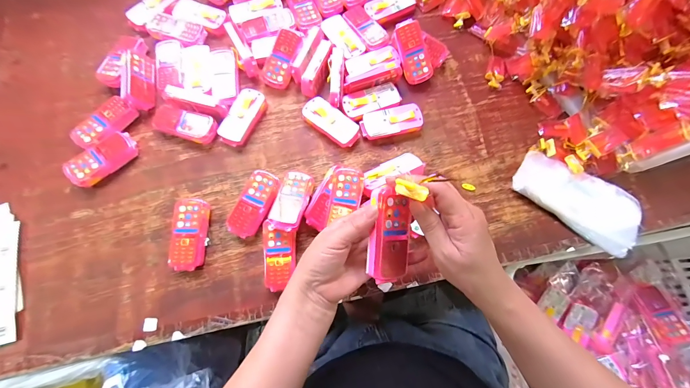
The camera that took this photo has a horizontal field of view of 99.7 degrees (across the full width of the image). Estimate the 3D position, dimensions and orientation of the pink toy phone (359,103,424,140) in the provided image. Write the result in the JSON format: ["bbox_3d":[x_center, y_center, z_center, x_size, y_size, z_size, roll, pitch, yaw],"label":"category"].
[{"bbox_3d":[0.078,-0.119,0.489,0.102,0.023,0.048,-13,76,-4],"label":"pink toy phone"}]

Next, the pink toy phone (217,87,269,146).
[{"bbox_3d":[-0.171,-0.128,0.488,0.048,0.027,0.104,23,76,5],"label":"pink toy phone"}]

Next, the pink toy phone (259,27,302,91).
[{"bbox_3d":[-0.110,-0.233,0.503,0.049,0.020,0.098,22,96,4],"label":"pink toy phone"}]

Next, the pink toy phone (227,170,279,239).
[{"bbox_3d":[-0.136,0.017,0.449,0.049,0.032,0.101,21,76,4],"label":"pink toy phone"}]

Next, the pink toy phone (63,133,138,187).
[{"bbox_3d":[-0.380,-0.053,0.461,0.099,0.031,0.049,-43,80,-11],"label":"pink toy phone"}]

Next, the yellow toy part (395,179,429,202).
[{"bbox_3d":[0.058,-0.004,0.262,0.029,0.009,0.012,22,75,30],"label":"yellow toy part"}]

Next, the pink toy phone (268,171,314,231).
[{"bbox_3d":[-0.079,0.009,0.436,0.045,0.019,0.099,15,61,3],"label":"pink toy phone"}]

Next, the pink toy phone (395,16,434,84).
[{"bbox_3d":[0.118,-0.245,0.502,0.047,0.016,0.103,-17,103,14],"label":"pink toy phone"}]

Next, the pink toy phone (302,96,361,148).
[{"bbox_3d":[-0.024,-0.120,0.486,0.103,0.027,0.047,39,78,8],"label":"pink toy phone"}]

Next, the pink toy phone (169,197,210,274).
[{"bbox_3d":[-0.227,0.059,0.432,0.049,0.025,0.102,1,76,-1],"label":"pink toy phone"}]

